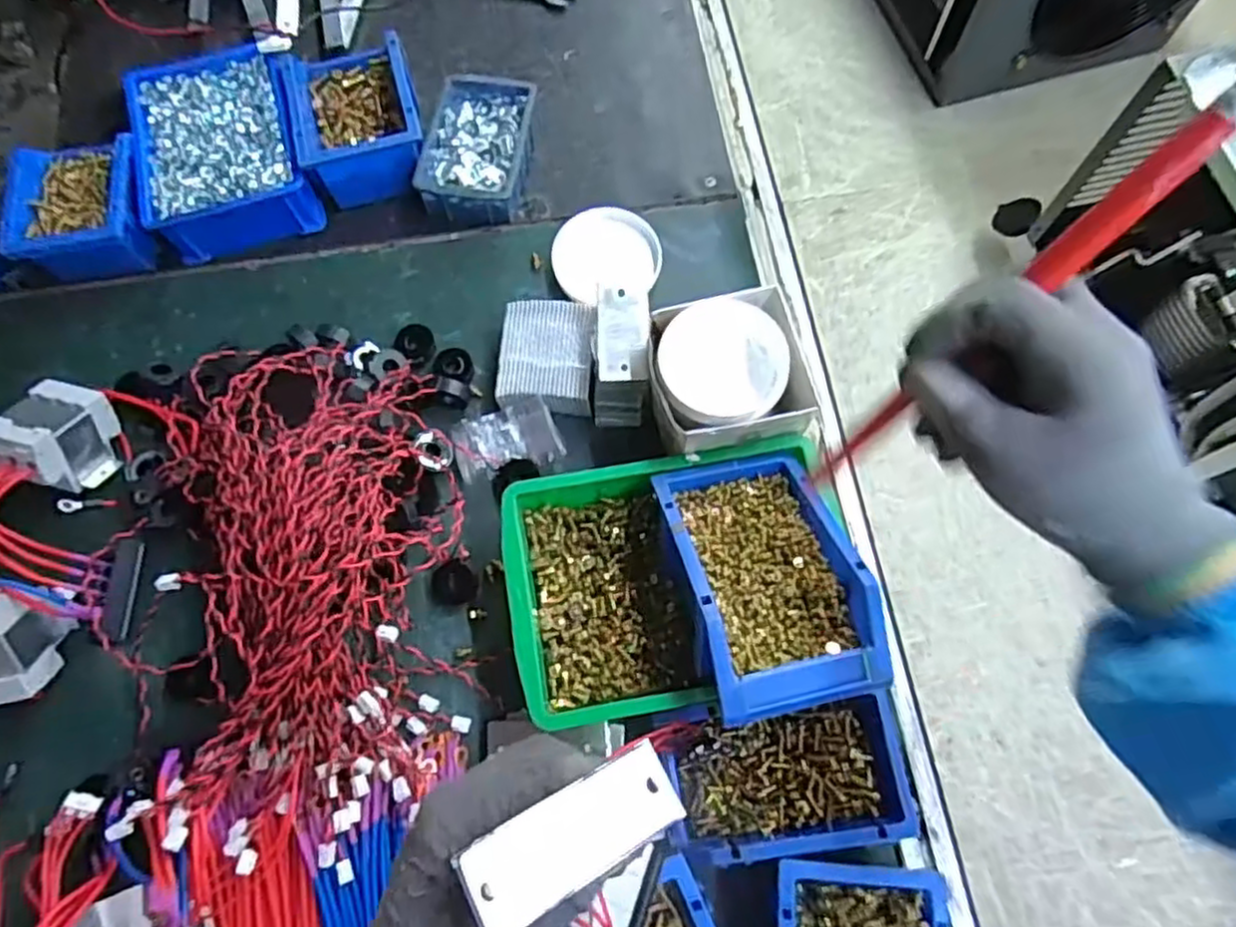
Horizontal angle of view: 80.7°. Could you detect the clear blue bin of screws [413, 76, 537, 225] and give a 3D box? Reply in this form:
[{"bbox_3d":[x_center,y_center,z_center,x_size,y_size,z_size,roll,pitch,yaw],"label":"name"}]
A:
[{"bbox_3d":[-0.138,-0.309,0.726,0.095,0.048,0.151,7,71,2],"label":"clear blue bin of screws"}]

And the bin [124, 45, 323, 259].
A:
[{"bbox_3d":[-0.390,-0.316,0.720,0.149,0.060,0.211,-15,72,-6],"label":"bin"}]

